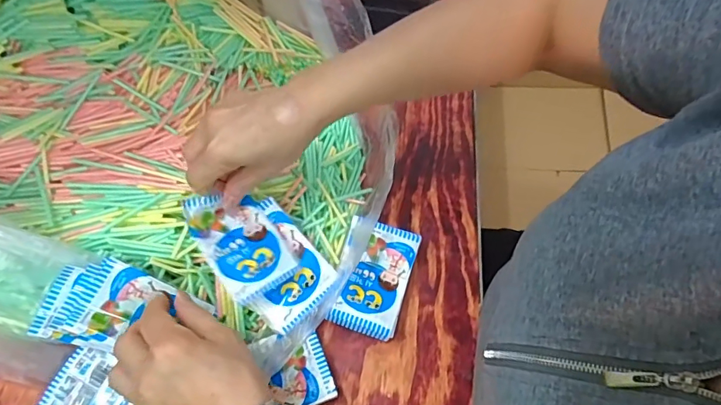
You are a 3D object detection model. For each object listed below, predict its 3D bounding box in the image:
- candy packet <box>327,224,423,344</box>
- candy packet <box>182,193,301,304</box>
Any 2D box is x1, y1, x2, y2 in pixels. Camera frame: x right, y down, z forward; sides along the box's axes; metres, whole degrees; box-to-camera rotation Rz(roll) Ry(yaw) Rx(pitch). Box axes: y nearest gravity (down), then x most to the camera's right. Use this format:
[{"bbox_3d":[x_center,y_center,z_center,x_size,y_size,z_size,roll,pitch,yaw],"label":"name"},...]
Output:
[{"bbox_3d":[0.017,0.072,0.437,0.058,0.016,0.105,20,63,6],"label":"candy packet"},{"bbox_3d":[-0.102,0.029,0.400,0.069,0.016,0.099,-31,75,-38],"label":"candy packet"}]

